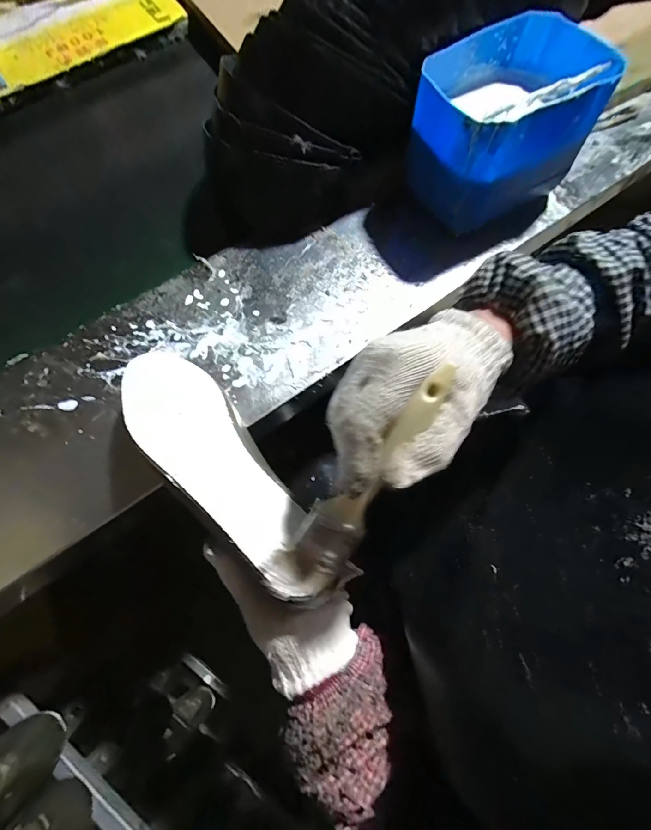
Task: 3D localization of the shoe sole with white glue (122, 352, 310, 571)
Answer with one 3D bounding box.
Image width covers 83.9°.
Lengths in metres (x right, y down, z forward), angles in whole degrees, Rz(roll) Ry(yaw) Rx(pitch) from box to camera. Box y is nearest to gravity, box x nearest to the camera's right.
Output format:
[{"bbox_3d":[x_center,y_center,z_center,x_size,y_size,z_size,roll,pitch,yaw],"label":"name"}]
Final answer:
[{"bbox_3d":[-0.101,0.022,0.300,0.072,0.034,0.215,-39,70,-13],"label":"shoe sole with white glue"}]

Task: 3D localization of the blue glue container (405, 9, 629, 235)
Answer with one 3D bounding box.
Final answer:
[{"bbox_3d":[0.190,-0.335,0.426,0.194,0.135,0.155,-29,74,-9],"label":"blue glue container"}]

